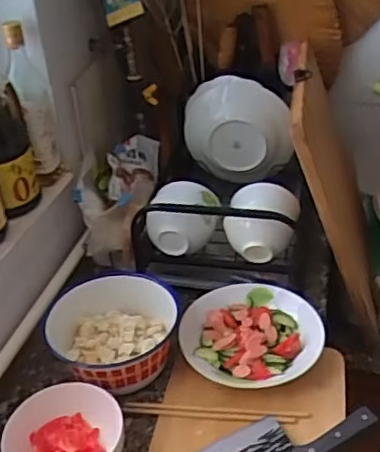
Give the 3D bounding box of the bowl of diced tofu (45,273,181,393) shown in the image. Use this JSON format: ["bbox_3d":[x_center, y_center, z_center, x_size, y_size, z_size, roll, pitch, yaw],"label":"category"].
[{"bbox_3d":[-0.105,0.136,0.816,0.174,0.086,0.173,-10,35,-9],"label":"bowl of diced tofu"}]

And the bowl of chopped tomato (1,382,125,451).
[{"bbox_3d":[-0.140,0.249,0.691,0.127,0.059,0.127,-2,35,1],"label":"bowl of chopped tomato"}]

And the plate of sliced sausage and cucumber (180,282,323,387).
[{"bbox_3d":[0.080,0.147,0.803,0.159,0.067,0.170,-2,35,1],"label":"plate of sliced sausage and cucumber"}]

